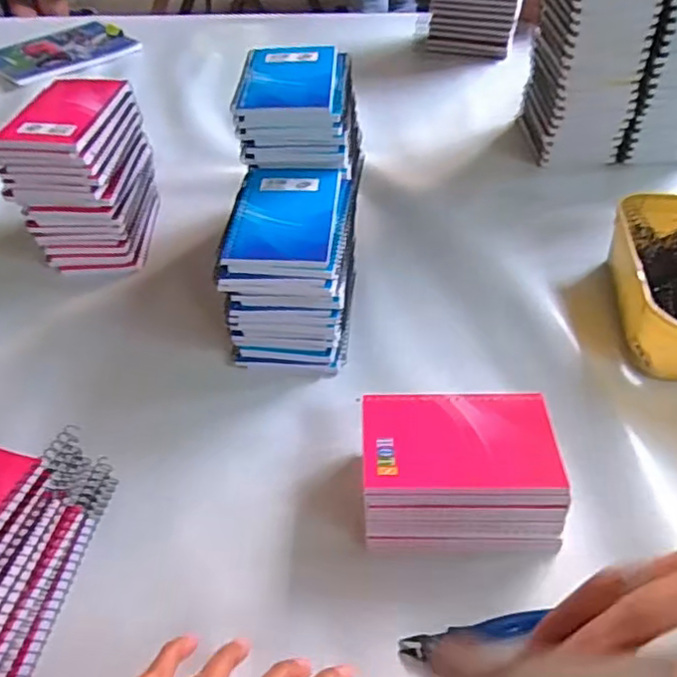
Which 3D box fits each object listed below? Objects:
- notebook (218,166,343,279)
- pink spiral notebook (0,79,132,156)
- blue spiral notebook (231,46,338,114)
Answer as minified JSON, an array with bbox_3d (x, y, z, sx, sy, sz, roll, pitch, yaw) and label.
[{"bbox_3d":[-0.044,-0.103,0.502,0.083,0.015,0.140,2,45,3],"label":"notebook"},{"bbox_3d":[-0.261,-0.218,0.581,0.085,0.015,0.141,4,45,5],"label":"pink spiral notebook"},{"bbox_3d":[-0.047,-0.235,0.547,0.086,0.012,0.124,1,45,2],"label":"blue spiral notebook"}]

